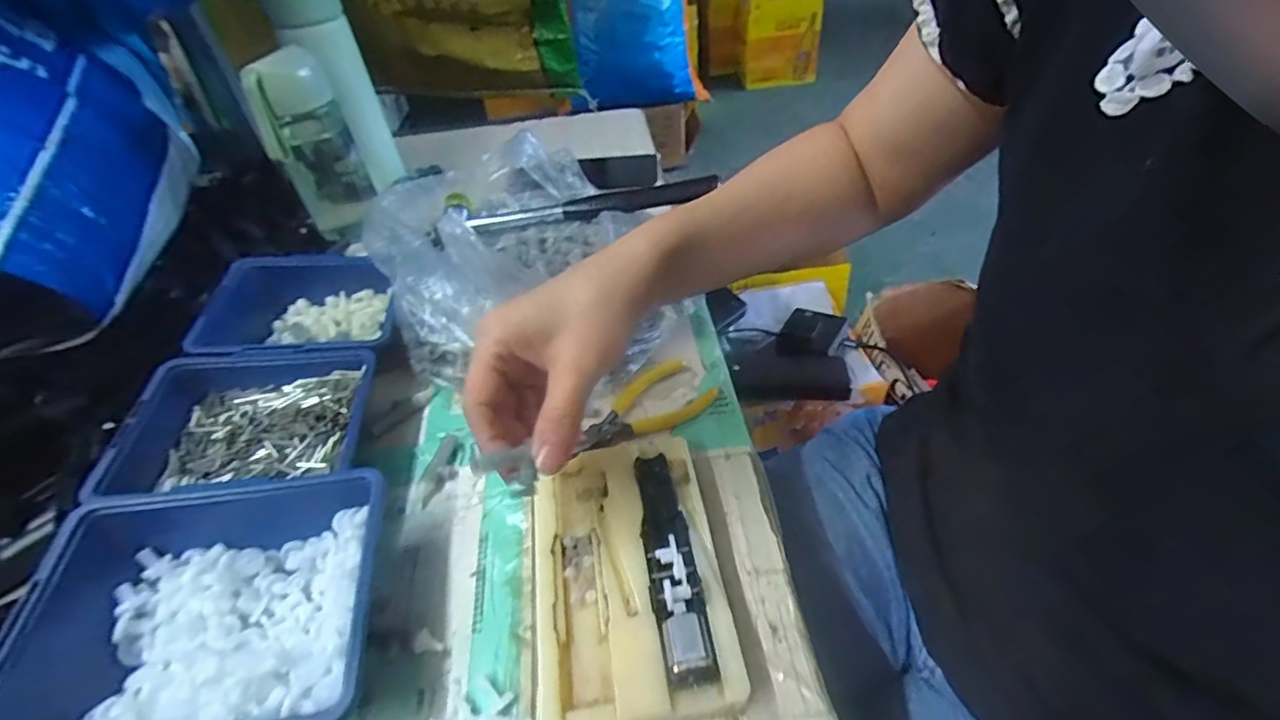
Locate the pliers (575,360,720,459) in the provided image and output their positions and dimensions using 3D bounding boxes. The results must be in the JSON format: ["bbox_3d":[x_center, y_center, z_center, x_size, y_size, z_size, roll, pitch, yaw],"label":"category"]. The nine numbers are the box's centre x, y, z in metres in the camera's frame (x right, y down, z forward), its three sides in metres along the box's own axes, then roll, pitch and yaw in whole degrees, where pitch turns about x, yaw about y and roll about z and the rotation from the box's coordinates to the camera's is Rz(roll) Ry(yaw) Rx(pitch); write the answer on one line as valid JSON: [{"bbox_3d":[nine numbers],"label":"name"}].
[{"bbox_3d":[-0.001,0.031,0.377,0.097,0.009,0.049,-26,48,-20],"label":"pliers"}]

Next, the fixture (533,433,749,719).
[{"bbox_3d":[-0.008,0.101,0.288,0.088,0.030,0.142,-9,44,-3],"label":"fixture"}]

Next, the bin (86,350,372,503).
[{"bbox_3d":[-0.229,0.041,0.338,0.126,0.043,0.108,-7,44,-3],"label":"bin"}]

